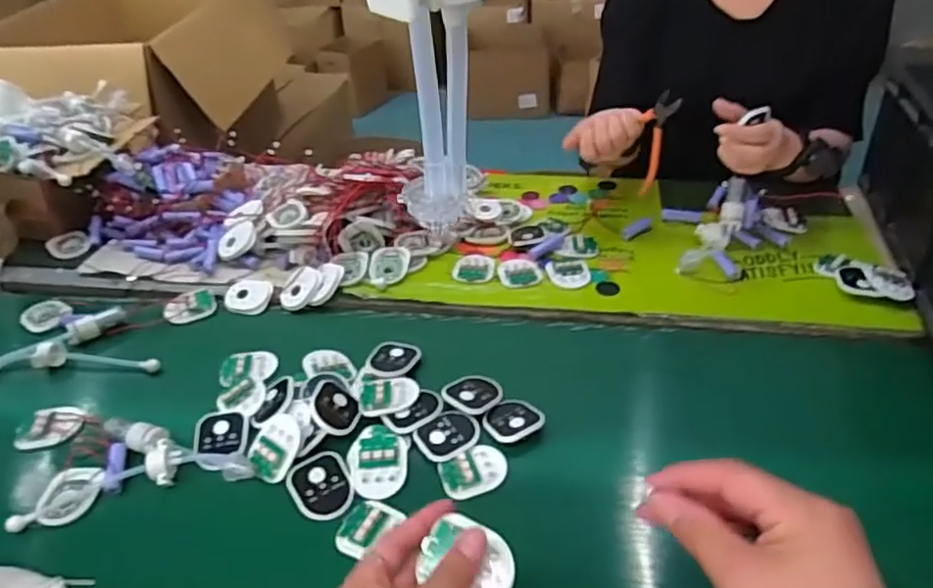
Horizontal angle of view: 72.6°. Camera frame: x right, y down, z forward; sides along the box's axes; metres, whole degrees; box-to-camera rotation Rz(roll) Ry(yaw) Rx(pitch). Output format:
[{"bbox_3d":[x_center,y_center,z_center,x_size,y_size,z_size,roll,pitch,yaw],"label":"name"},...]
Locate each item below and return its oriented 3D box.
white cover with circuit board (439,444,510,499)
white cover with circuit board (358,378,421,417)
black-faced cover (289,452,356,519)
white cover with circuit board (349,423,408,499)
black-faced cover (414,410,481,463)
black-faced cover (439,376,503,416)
[{"bbox_3d":[0.007,0.155,0.556,0.058,0.010,0.041,-16,40,-14],"label":"white cover with circuit board"},{"bbox_3d":[-0.076,0.095,0.622,0.058,0.011,0.053,-9,39,-6],"label":"white cover with circuit board"},{"bbox_3d":[-0.126,0.166,0.551,0.052,0.009,0.059,-13,60,-12],"label":"black-faced cover"},{"bbox_3d":[-0.079,0.145,0.567,0.050,0.014,0.076,-8,38,-5],"label":"white cover with circuit board"},{"bbox_3d":[-0.017,0.128,0.583,0.059,0.004,0.051,-22,42,-21],"label":"black-faced cover"},{"bbox_3d":[0.006,0.097,0.627,0.048,0.014,0.058,26,47,32],"label":"black-faced cover"}]

